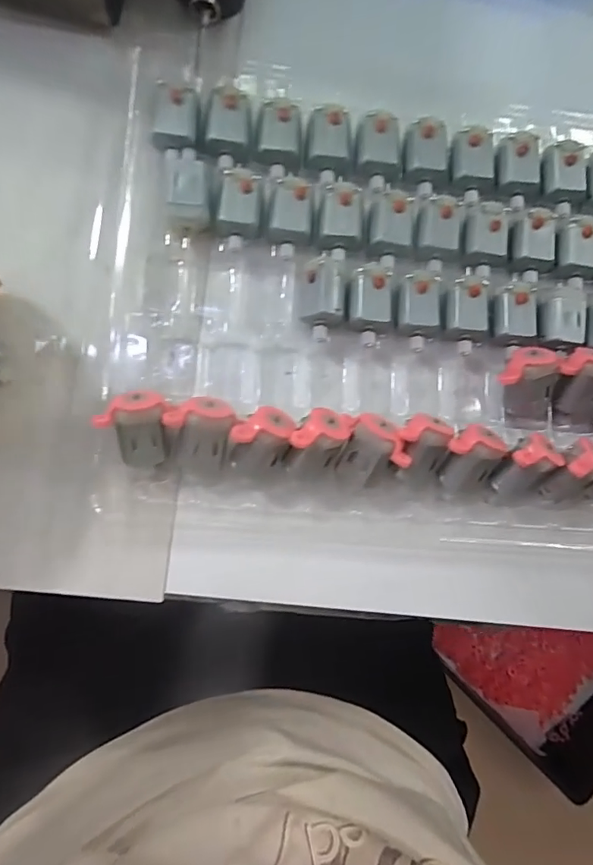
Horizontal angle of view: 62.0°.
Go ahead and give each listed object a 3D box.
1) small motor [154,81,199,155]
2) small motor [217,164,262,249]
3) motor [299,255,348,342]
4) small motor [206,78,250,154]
[{"bbox_3d":[-0.051,-0.134,0.212,0.017,0.011,0.025,4,85,-7],"label":"small motor"},{"bbox_3d":[-0.024,-0.096,0.214,0.017,0.013,0.031,3,85,-7],"label":"small motor"},{"bbox_3d":[0.012,-0.057,0.213,0.020,0.015,0.032,1,86,-7],"label":"motor"},{"bbox_3d":[-0.029,-0.135,0.214,0.018,0.012,0.026,-1,86,-7],"label":"small motor"}]

